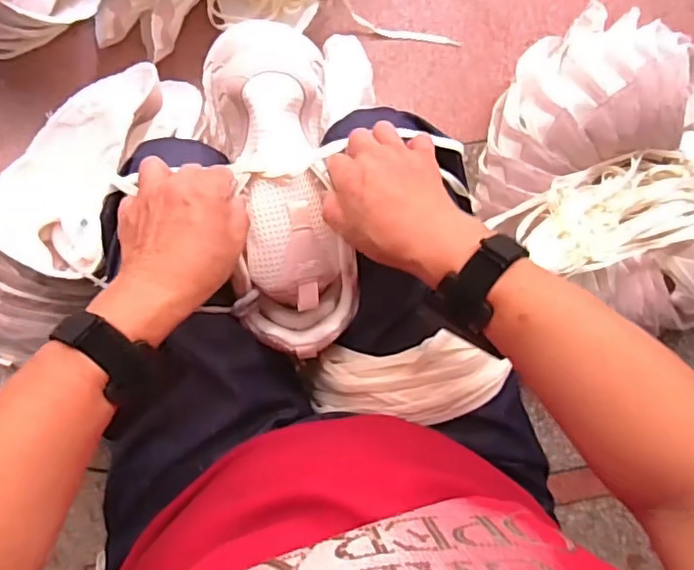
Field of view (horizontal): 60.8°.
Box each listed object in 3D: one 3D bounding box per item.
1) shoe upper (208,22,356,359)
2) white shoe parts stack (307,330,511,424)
[{"bbox_3d":[-0.052,-0.077,0.468,0.093,0.062,0.258,-9,92,-3],"label":"shoe upper"},{"bbox_3d":[0.037,0.076,0.476,0.165,0.044,0.062,-8,96,26],"label":"white shoe parts stack"}]

